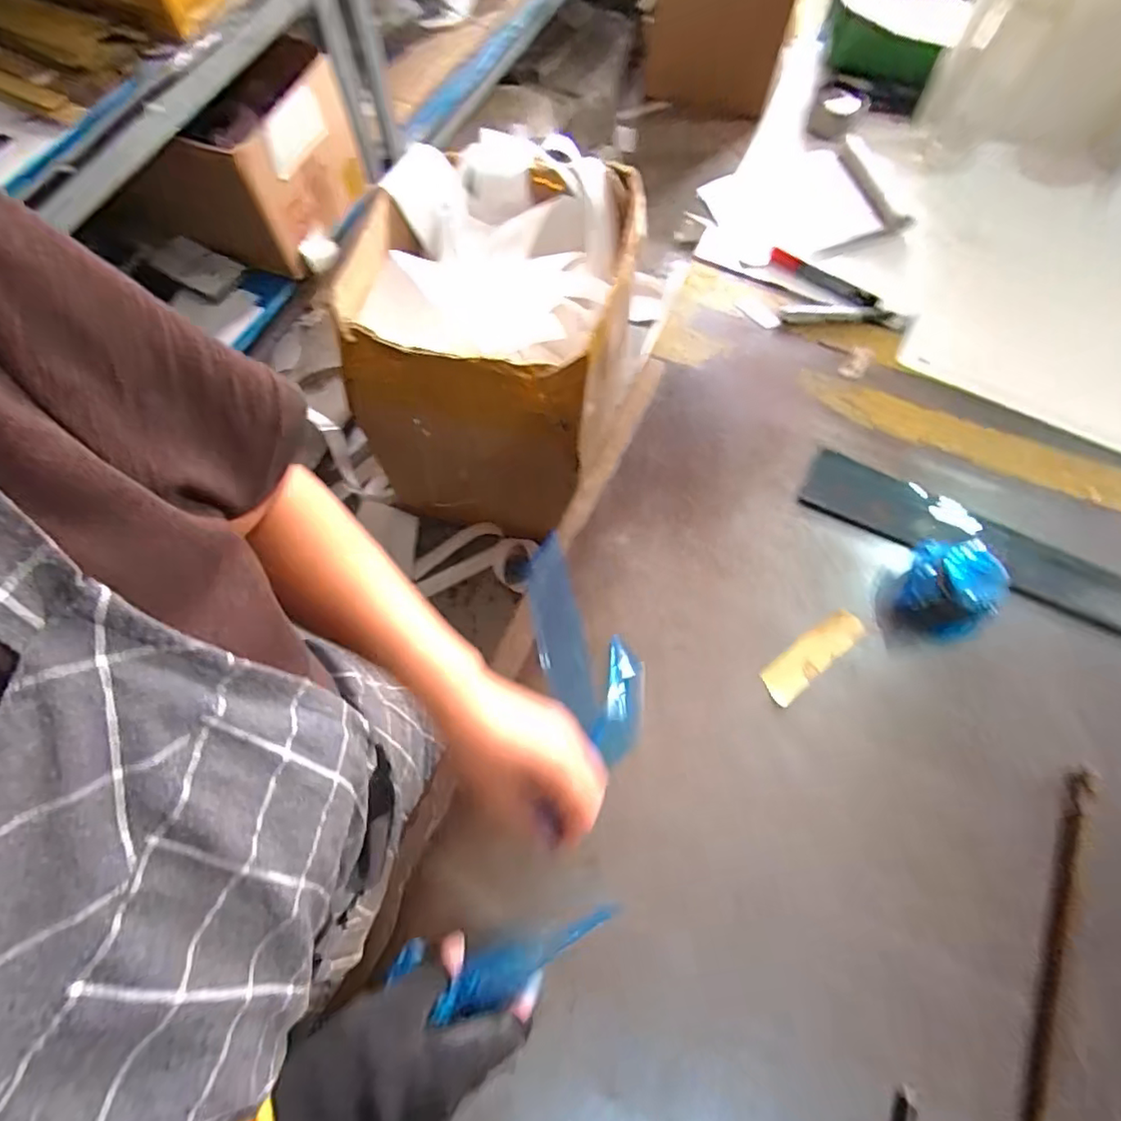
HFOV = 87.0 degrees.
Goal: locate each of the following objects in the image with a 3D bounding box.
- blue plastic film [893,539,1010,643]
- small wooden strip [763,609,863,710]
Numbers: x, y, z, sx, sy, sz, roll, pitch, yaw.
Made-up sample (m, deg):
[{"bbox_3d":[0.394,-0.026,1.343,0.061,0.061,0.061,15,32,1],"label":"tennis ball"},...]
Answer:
[{"bbox_3d":[0.334,0.022,0.504,0.071,0.046,0.076,0,69,1],"label":"blue plastic film"},{"bbox_3d":[0.217,0.081,0.509,0.105,0.004,0.032,-37,73,-12],"label":"small wooden strip"}]

